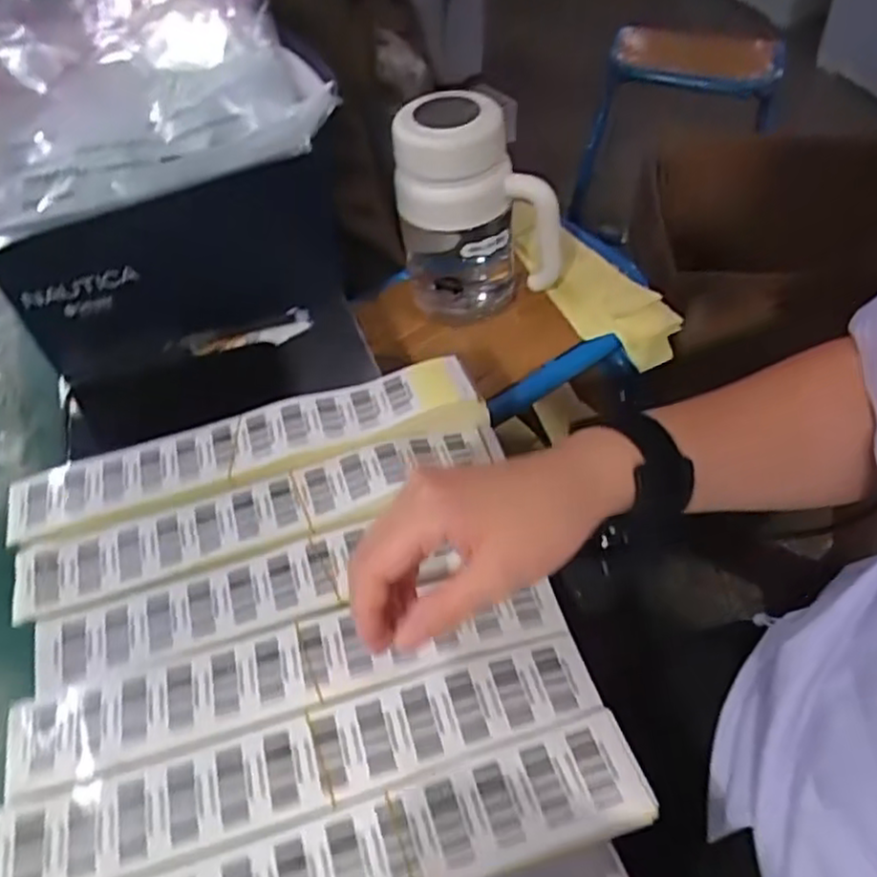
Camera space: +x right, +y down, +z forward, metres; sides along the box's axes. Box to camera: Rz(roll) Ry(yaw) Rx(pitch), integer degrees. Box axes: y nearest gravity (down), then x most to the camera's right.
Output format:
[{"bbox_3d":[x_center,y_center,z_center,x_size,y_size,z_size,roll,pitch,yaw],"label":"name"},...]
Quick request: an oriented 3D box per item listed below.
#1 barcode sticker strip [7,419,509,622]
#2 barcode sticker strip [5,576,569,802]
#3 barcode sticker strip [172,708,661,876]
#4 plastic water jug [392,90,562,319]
[{"bbox_3d":[-0.112,0.048,0.487,0.329,0.017,0.056,-17,50,-11],"label":"barcode sticker strip"},{"bbox_3d":[-0.086,0.132,0.420,0.319,0.008,0.055,-15,50,-7],"label":"barcode sticker strip"},{"bbox_3d":[-0.052,0.207,0.338,0.315,0.005,0.051,-17,52,-9],"label":"barcode sticker strip"},{"bbox_3d":[0.033,-0.204,0.650,0.137,0.192,0.094,-8,49,-3],"label":"plastic water jug"}]

